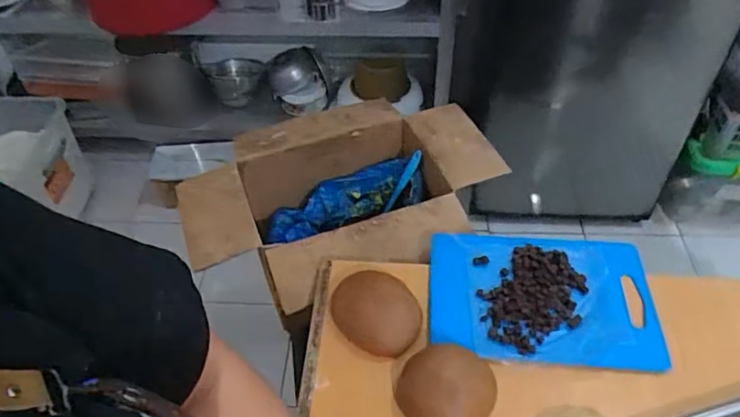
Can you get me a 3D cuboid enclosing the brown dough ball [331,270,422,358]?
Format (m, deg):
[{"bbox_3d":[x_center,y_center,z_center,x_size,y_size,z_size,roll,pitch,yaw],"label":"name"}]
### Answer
[{"bbox_3d":[0.007,0.134,0.718,0.115,0.049,0.111,-2,49,1],"label":"brown dough ball"}]

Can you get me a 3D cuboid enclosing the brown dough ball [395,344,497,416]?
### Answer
[{"bbox_3d":[0.090,0.215,0.649,0.105,0.049,0.098,-1,49,1],"label":"brown dough ball"}]

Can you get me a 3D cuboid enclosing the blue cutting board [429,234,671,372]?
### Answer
[{"bbox_3d":[0.229,0.118,0.743,0.288,0.016,0.199,2,49,2],"label":"blue cutting board"}]

